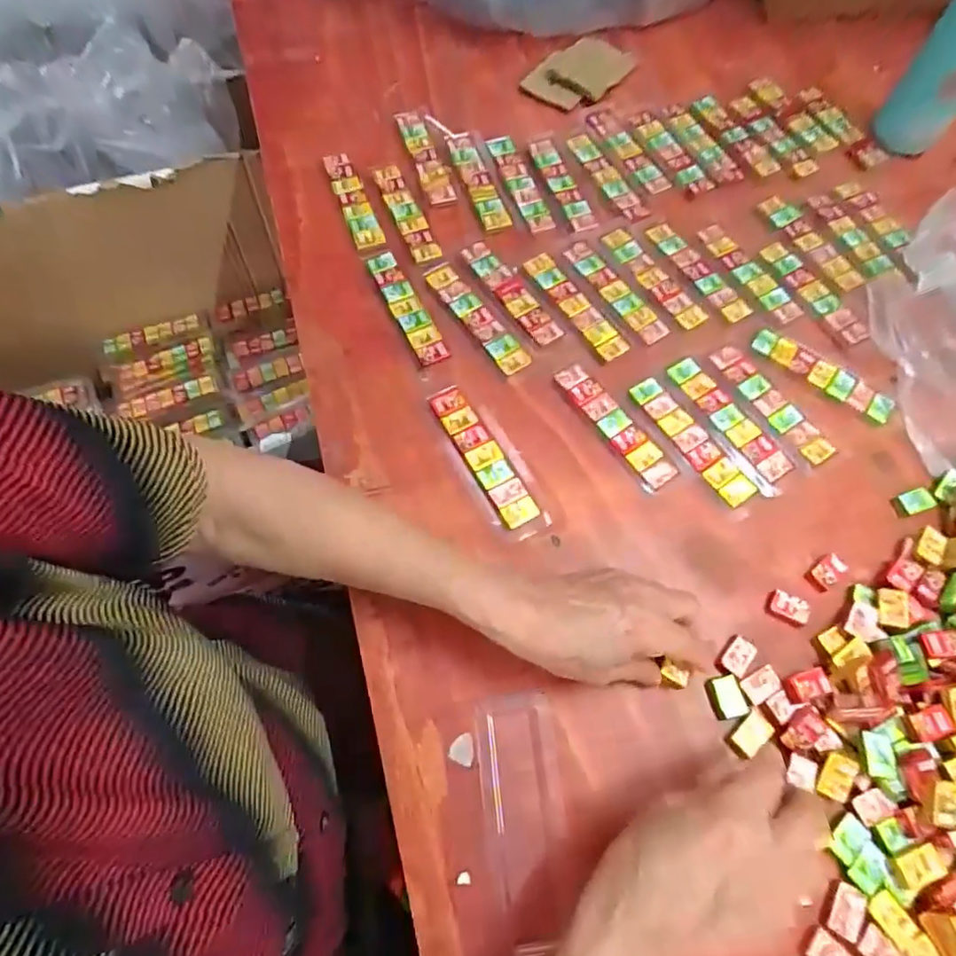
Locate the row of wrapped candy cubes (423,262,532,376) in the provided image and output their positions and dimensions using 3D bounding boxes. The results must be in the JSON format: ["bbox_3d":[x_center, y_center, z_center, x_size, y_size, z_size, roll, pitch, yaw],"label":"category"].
[{"bbox_3d":[-0.002,-0.132,0.485,0.025,0.004,0.122,-31,71,-15],"label":"row of wrapped candy cubes"}]

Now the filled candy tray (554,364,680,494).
[{"bbox_3d":[0.105,-0.041,0.455,0.028,0.005,0.118,-30,71,-14],"label":"filled candy tray"}]

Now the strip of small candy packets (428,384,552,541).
[{"bbox_3d":[0.008,-0.014,0.439,0.045,0.010,0.128,-24,70,-12],"label":"strip of small candy packets"}]

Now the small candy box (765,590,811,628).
[{"bbox_3d":[0.214,0.089,0.406,0.028,0.011,0.018,25,68,8],"label":"small candy box"}]

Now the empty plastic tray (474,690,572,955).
[{"bbox_3d":[0.028,0.200,0.355,0.047,0.010,0.132,-5,67,-5],"label":"empty plastic tray"}]

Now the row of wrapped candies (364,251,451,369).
[{"bbox_3d":[-0.058,-0.141,0.489,0.025,0.007,0.115,-25,70,-13],"label":"row of wrapped candies"}]

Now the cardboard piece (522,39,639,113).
[{"bbox_3d":[0.106,-0.421,0.615,0.069,0.010,0.120,33,69,11],"label":"cardboard piece"}]

